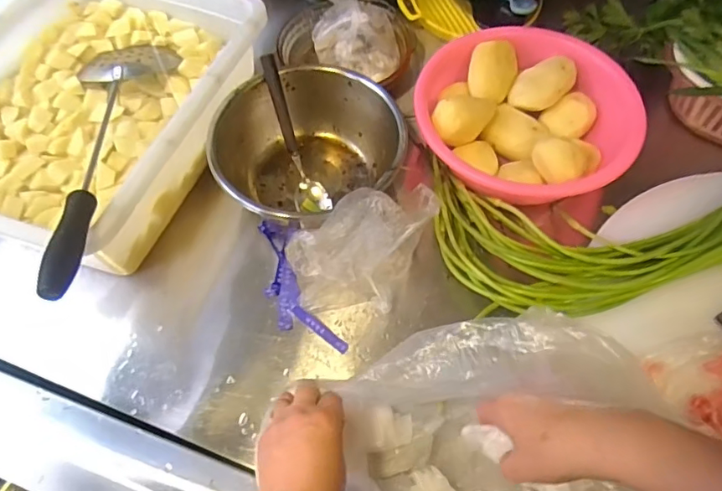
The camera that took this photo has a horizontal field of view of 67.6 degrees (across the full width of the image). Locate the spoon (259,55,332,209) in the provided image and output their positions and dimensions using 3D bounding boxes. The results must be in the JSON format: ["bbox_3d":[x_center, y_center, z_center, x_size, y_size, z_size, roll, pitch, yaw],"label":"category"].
[{"bbox_3d":[-0.081,-0.127,0.631,0.038,0.025,0.186,-19,97,-10],"label":"spoon"}]

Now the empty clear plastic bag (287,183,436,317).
[{"bbox_3d":[-0.003,0.002,0.533,0.136,0.136,0.082,-1,61,0],"label":"empty clear plastic bag"}]

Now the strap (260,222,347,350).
[{"bbox_3d":[-0.074,0.042,0.586,0.057,0.019,0.172,-20,63,-11],"label":"strap"}]

